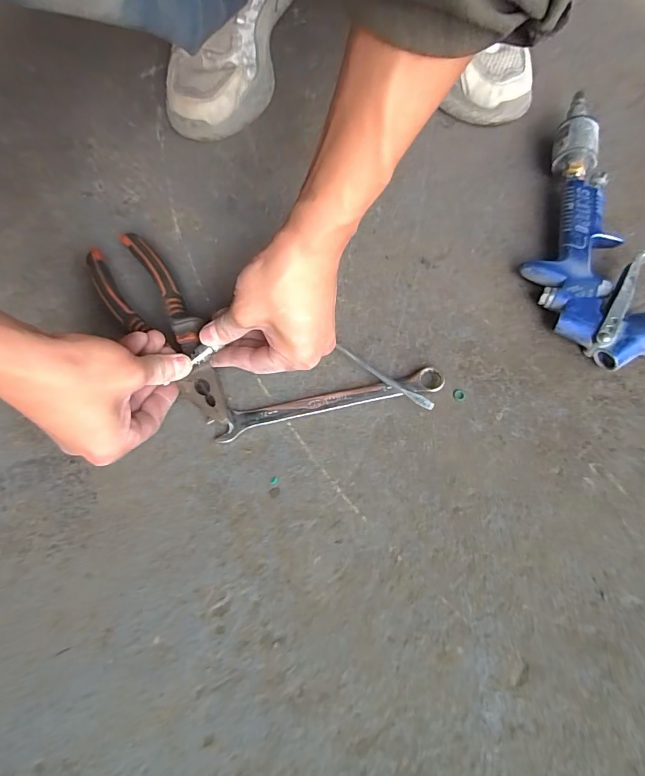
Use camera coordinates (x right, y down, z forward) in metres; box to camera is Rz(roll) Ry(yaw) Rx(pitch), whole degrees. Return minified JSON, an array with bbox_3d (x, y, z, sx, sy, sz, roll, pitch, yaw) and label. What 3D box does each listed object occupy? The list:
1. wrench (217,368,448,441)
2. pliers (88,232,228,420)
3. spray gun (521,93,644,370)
[{"bbox_3d":[0.007,0.009,0.334,0.177,0.014,0.022,-13,68,-4],"label":"wrench"},{"bbox_3d":[-0.130,-0.048,0.354,0.056,0.028,0.190,-32,71,-11],"label":"pliers"},{"bbox_3d":[0.226,-0.149,0.380,0.097,0.037,0.280,3,68,3],"label":"spray gun"}]

